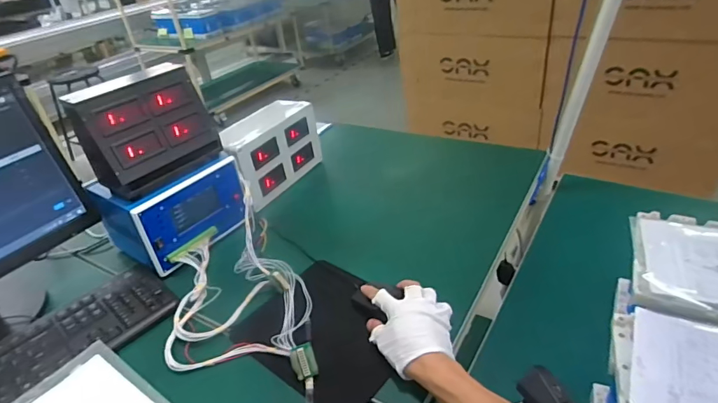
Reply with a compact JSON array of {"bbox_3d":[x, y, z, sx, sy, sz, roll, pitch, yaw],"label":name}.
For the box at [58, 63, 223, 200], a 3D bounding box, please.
[{"bbox_3d":[-0.358,-0.129,0.743,0.093,0.164,0.193,19,42,35],"label":"box"}]

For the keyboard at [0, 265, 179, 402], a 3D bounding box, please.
[{"bbox_3d":[-0.480,0.240,0.616,0.141,0.022,0.442,23,44,38],"label":"keyboard"}]

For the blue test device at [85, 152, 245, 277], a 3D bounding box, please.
[{"bbox_3d":[-0.342,0.004,0.822,0.175,0.135,0.214,19,42,35],"label":"blue test device"}]

